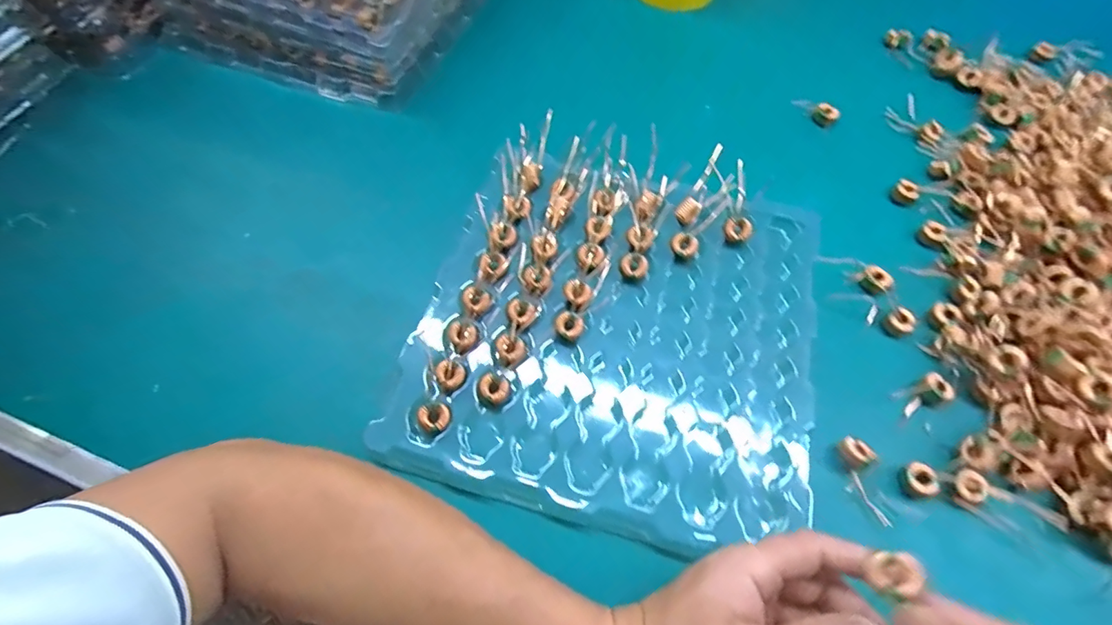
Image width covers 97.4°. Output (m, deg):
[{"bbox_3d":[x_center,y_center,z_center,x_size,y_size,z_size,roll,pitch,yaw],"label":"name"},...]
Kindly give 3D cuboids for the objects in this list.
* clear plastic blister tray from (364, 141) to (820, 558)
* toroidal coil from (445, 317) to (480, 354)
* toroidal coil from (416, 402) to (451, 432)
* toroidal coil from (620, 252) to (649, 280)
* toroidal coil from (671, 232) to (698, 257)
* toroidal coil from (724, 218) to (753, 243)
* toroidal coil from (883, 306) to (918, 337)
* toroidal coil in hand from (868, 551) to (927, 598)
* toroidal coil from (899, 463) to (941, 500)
[{"bbox_3d":[0.048,0.010,0.367,0.283,0.026,0.272,14,63,7],"label":"clear plastic blister tray"},{"bbox_3d":[-0.070,0.014,0.361,0.025,0.009,0.025,0,62,0],"label":"toroidal coil"},{"bbox_3d":[-0.083,0.071,0.333,0.021,0.005,0.018,-21,65,-11],"label":"toroidal coil"},{"bbox_3d":[0.063,-0.038,0.396,0.022,0.008,0.022,0,62,0],"label":"toroidal coil"},{"bbox_3d":[0.107,-0.056,0.406,0.021,0.009,0.017,21,64,10],"label":"toroidal coil"},{"bbox_3d":[0.153,-0.070,0.413,0.022,0.011,0.018,26,65,13],"label":"toroidal coil"},{"bbox_3d":[0.267,0.008,0.379,0.023,0.007,0.019,-32,67,-16],"label":"toroidal coil"},{"bbox_3d":[0.154,0.117,0.218,0.009,0.017,0.019,33,71,-31],"label":"toroidal coil in hand"},{"bbox_3d":[0.243,0.113,0.326,0.020,0.013,0.022,0,62,0],"label":"toroidal coil"}]

